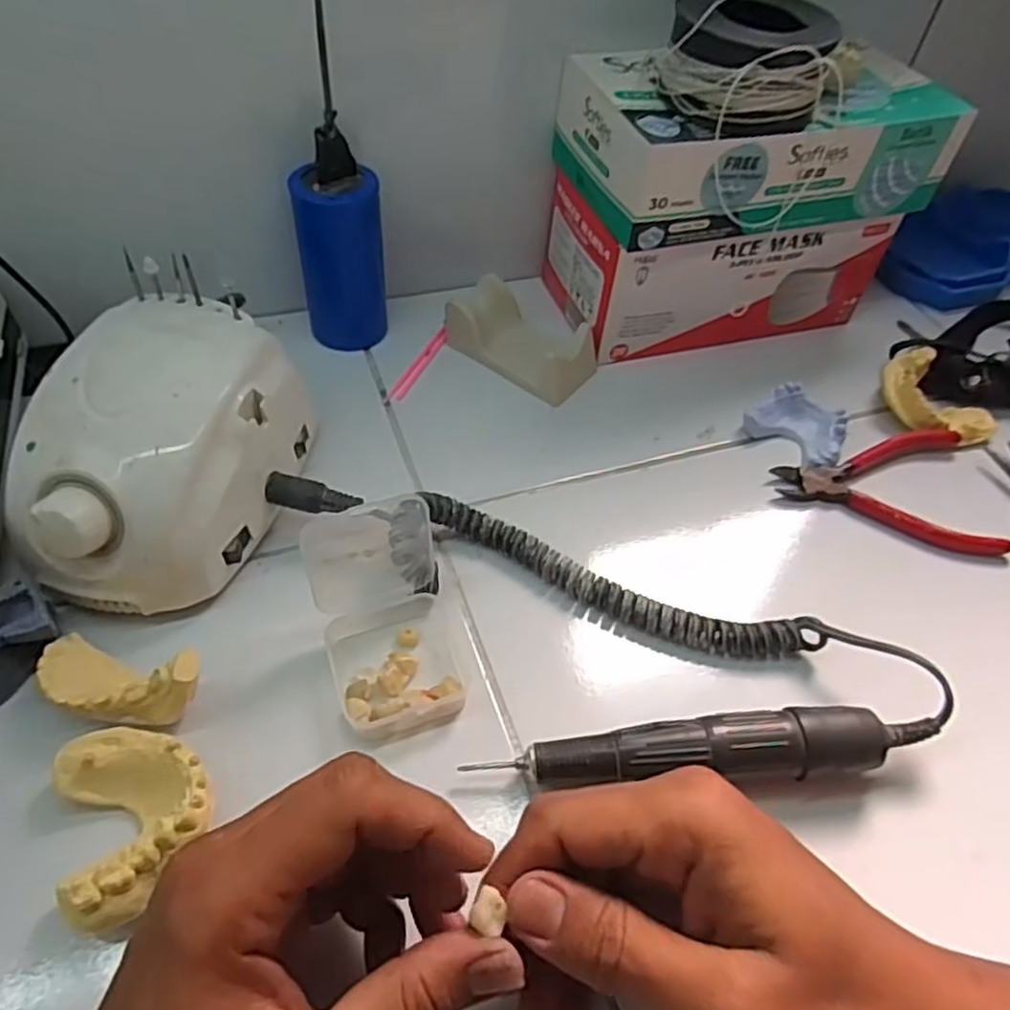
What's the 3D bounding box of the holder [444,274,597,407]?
[{"bbox_3d":[0.009,-0.105,0.468,0.090,0.031,0.058,31,55,18],"label":"holder"}]

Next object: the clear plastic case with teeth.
[{"bbox_3d":[-0.054,0.049,0.337,0.058,0.032,0.102,-13,54,-15],"label":"clear plastic case with teeth"}]

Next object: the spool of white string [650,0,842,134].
[{"bbox_3d":[0.122,-0.228,0.381,0.090,0.049,0.074,13,51,5],"label":"spool of white string"}]

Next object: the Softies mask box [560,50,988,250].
[{"bbox_3d":[0.148,-0.220,0.439,0.206,0.061,0.115,-15,55,-17],"label":"Softies mask box"}]

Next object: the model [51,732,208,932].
[{"bbox_3d":[-0.137,0.116,0.276,0.050,0.027,0.071,-19,56,-19],"label":"model"}]

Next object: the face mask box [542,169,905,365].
[{"bbox_3d":[0.142,-0.168,0.491,0.205,0.078,0.094,-10,53,-14],"label":"face mask box"}]

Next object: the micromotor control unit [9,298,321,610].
[{"bbox_3d":[-0.163,-0.022,0.351,0.098,0.082,0.141,14,51,5],"label":"micromotor control unit"}]

